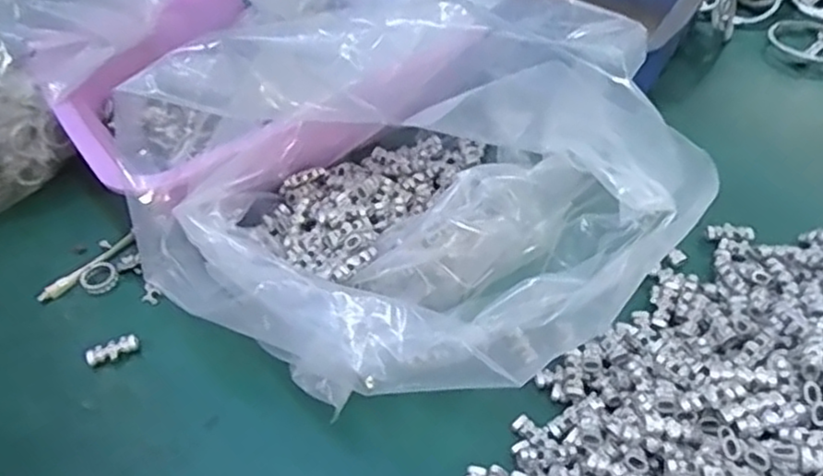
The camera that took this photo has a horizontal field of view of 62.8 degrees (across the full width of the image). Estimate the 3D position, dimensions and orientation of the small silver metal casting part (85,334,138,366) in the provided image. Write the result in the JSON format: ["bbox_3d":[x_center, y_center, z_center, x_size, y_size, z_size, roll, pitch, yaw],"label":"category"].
[{"bbox_3d":[-0.185,0.069,0.416,0.031,0.006,0.011,-20,50,-13],"label":"small silver metal casting part"}]

